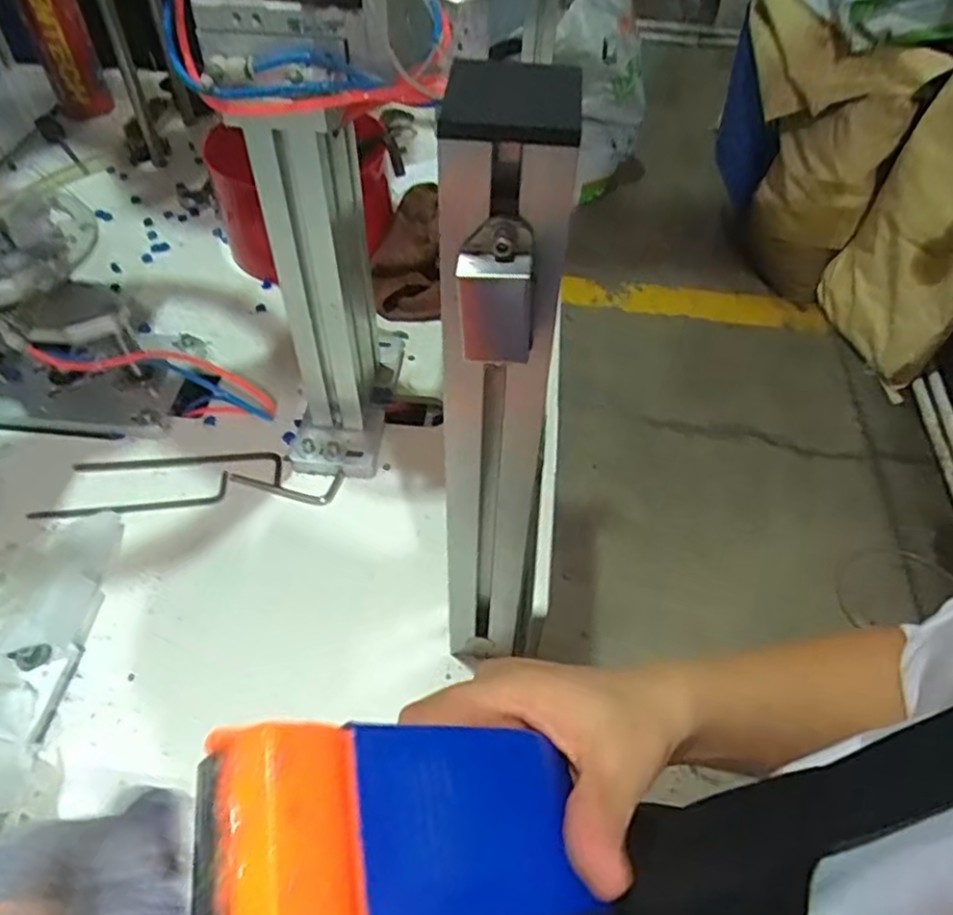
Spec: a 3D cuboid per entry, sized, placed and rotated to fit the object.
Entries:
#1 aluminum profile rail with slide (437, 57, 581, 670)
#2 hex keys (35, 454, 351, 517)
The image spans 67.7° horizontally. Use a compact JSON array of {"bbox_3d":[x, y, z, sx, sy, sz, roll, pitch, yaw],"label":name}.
[{"bbox_3d":[0.009,0.001,0.317,0.049,0.325,0.042,11,51,7],"label":"aluminum profile rail with slide"},{"bbox_3d":[-0.220,0.019,0.552,0.225,0.005,0.056,-4,52,-6],"label":"hex keys"}]

